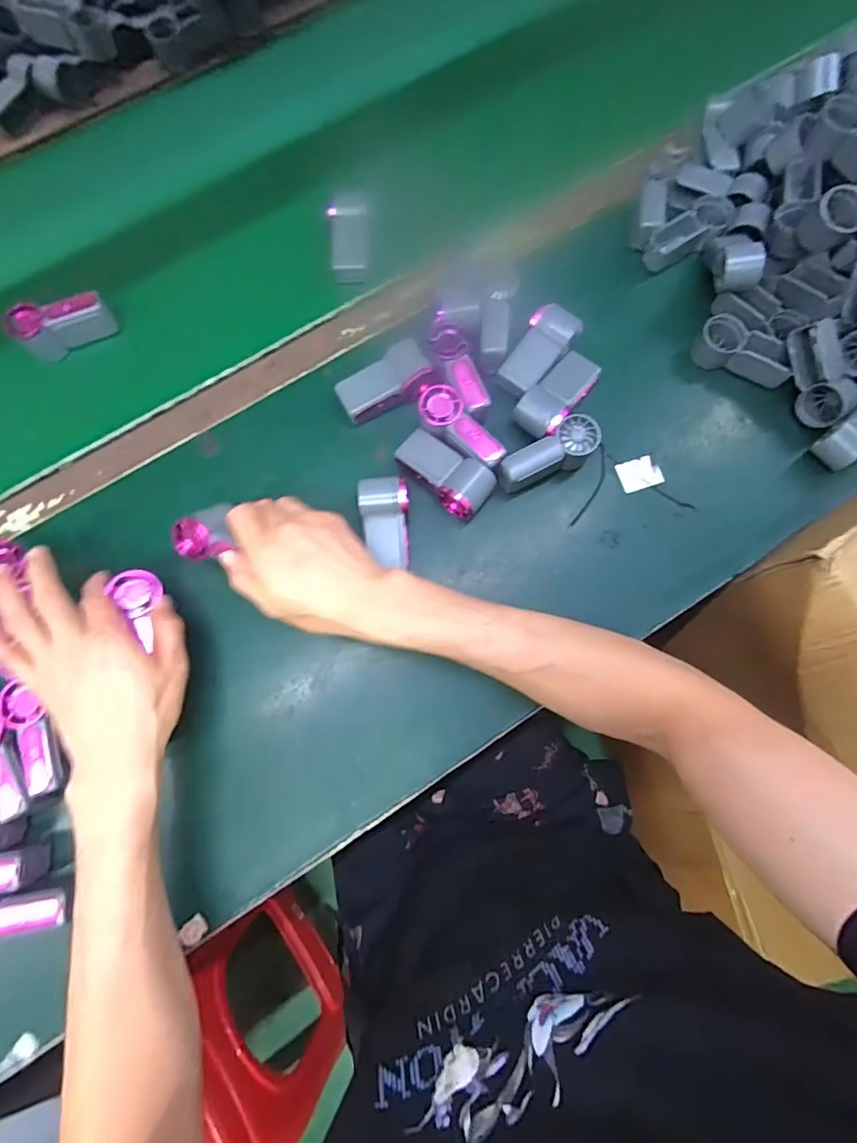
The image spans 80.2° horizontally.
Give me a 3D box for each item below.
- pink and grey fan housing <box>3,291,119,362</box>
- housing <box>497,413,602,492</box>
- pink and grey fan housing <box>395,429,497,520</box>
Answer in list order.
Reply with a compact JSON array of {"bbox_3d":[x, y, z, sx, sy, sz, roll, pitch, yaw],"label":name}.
[{"bbox_3d":[-0.370,-0.254,0.517,0.089,0.046,0.034,-27,79,-5],"label":"pink and grey fan housing"},{"bbox_3d":[0.109,-0.106,0.480,0.097,0.047,0.039,-25,79,-5],"label":"housing"},{"bbox_3d":[0.014,-0.091,0.478,0.090,0.035,0.047,34,81,7],"label":"pink and grey fan housing"}]

